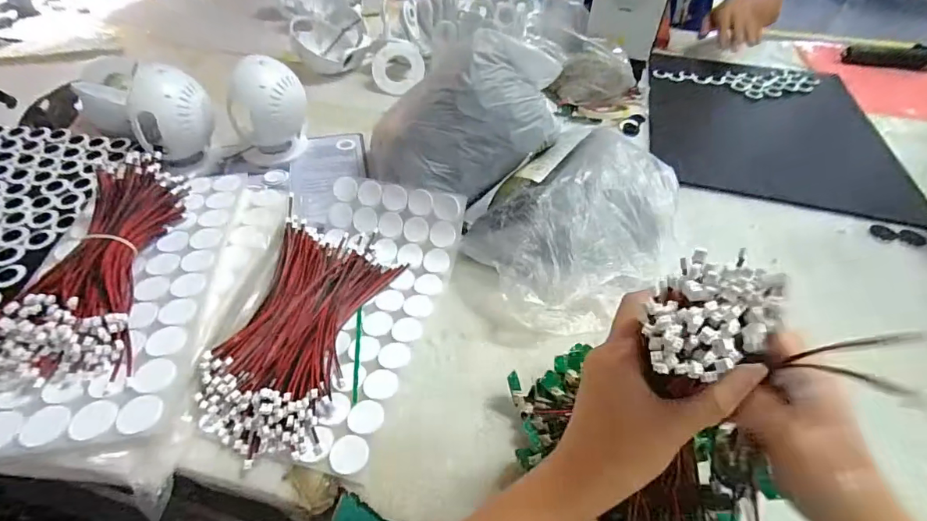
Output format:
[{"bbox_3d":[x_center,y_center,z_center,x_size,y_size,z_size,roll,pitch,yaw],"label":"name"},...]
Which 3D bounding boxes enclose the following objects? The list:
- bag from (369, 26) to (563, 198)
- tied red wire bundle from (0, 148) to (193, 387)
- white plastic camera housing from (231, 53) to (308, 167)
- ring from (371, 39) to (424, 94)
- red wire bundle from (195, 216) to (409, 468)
[{"bbox_3d":[0.004,-0.171,0.533,0.225,0.153,0.148,-27,52,-26],"label":"bag"},{"bbox_3d":[-0.323,-0.005,0.400,0.107,0.055,0.233,-2,46,-4],"label":"tied red wire bundle"},{"bbox_3d":[-0.260,-0.193,0.597,0.094,0.141,0.080,-15,48,-16],"label":"white plastic camera housing"},{"bbox_3d":[-0.120,-0.353,0.808,0.098,0.094,0.020,36,10,5],"label":"ring"},{"bbox_3d":[-0.148,0.057,0.426,0.123,0.026,0.241,6,45,4],"label":"red wire bundle"}]

